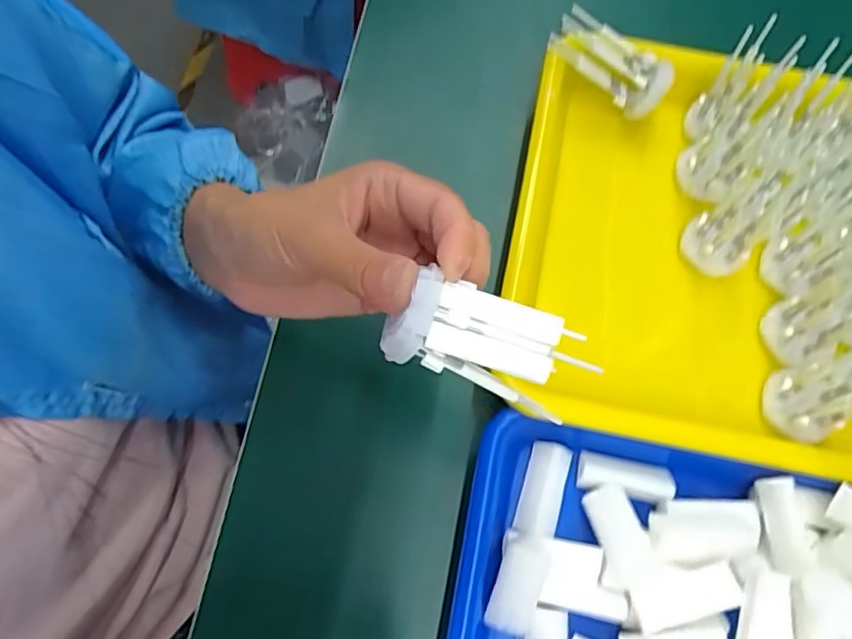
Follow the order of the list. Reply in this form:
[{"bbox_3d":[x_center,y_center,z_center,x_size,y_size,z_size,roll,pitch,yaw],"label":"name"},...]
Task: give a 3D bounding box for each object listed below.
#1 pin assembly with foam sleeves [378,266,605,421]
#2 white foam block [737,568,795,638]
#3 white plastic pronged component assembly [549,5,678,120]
[{"bbox_3d":[0.022,0.009,0.220,0.069,0.030,0.029,19,69,5],"label":"pin assembly with foam sleeves"},{"bbox_3d":[0.149,0.137,0.266,0.024,0.016,0.049,13,69,3],"label":"white foam block"},{"bbox_3d":[0.112,-0.157,0.367,0.075,0.028,0.025,34,71,10],"label":"white plastic pronged component assembly"}]

